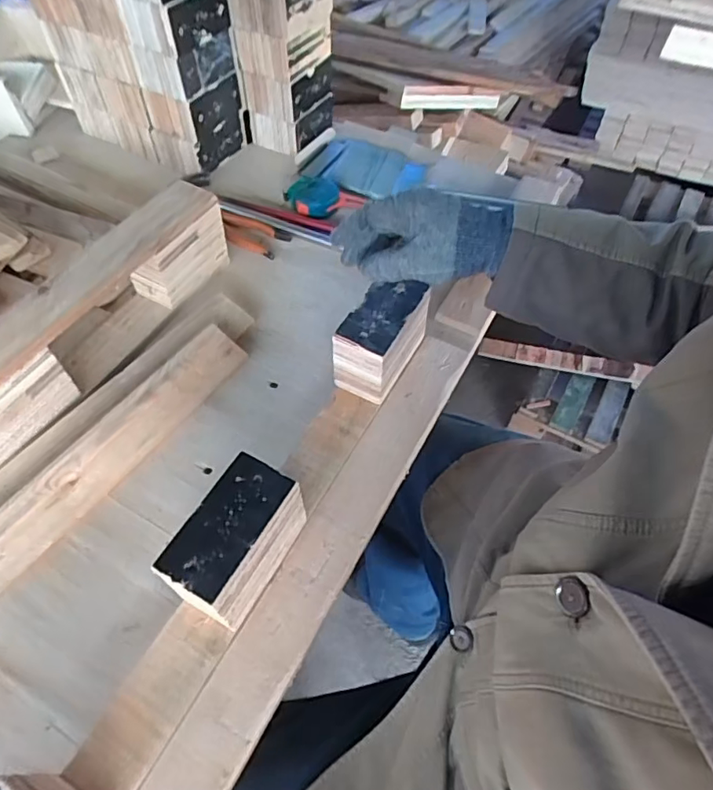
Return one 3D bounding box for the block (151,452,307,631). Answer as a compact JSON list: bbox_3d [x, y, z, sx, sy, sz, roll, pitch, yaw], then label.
[{"bbox_3d":[-0.103,0.130,0.463,0.065,0.090,0.118,24,57,15],"label":"block"}]

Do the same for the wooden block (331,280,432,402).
[{"bbox_3d":[0.032,-0.067,0.592,0.061,0.091,0.118,29,58,17],"label":"wooden block"}]

